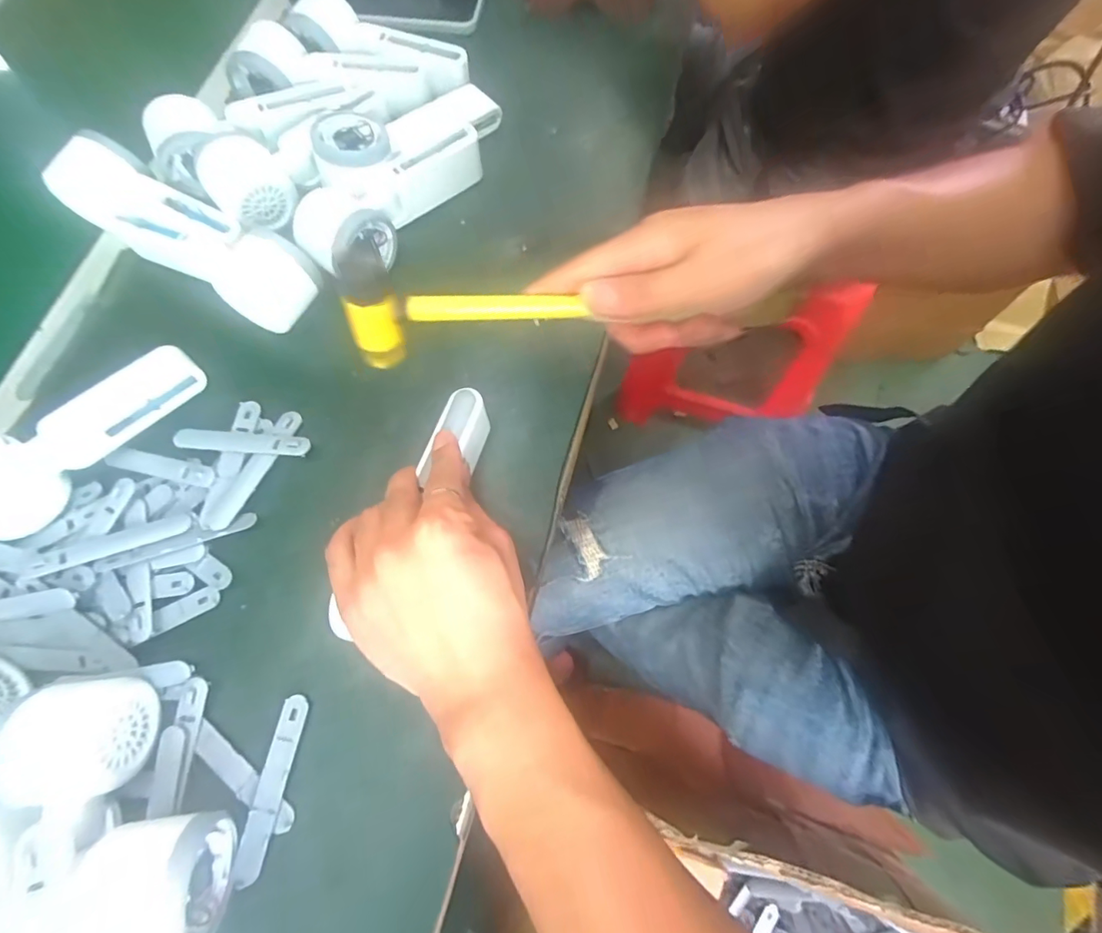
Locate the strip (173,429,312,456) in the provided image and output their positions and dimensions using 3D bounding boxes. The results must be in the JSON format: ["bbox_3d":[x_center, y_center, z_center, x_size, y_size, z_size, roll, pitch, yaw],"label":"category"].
[{"bbox_3d":[-0.218,-0.017,0.356,0.091,0.010,0.014,3,73,3],"label":"strip"}]

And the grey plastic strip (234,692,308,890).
[{"bbox_3d":[-0.162,0.186,0.292,0.015,0.006,0.095,9,73,4],"label":"grey plastic strip"}]

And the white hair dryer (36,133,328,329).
[{"bbox_3d":[-0.281,-0.179,0.390,0.222,0.050,0.062,30,76,10],"label":"white hair dryer"}]

